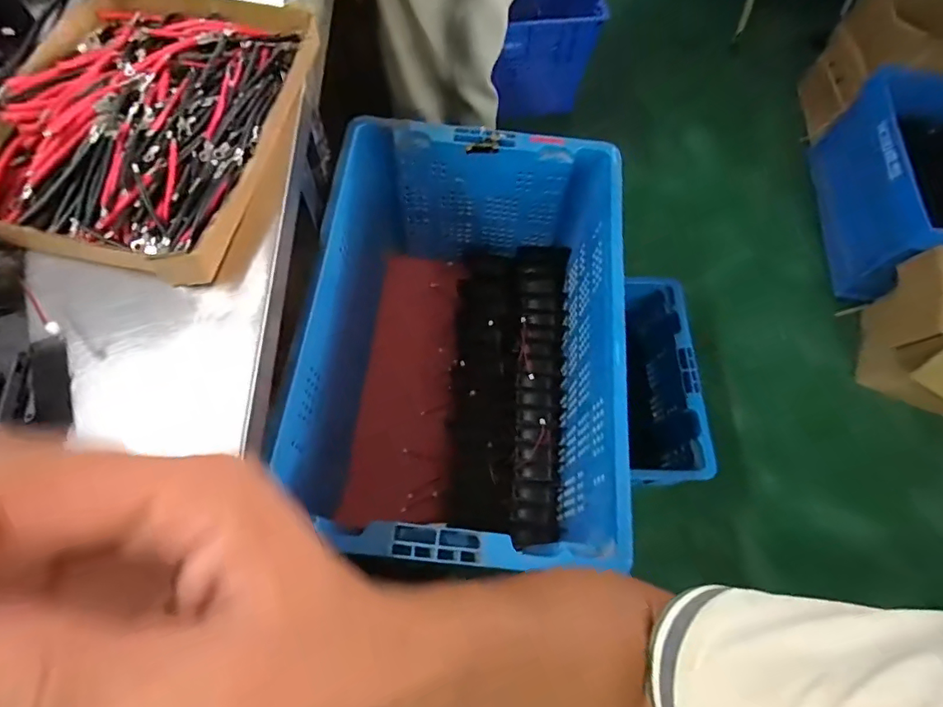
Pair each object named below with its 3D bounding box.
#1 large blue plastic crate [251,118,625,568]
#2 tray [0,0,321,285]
[{"bbox_3d":[-0.013,-0.001,0.745,0.382,0.290,0.571,5,66,0],"label":"large blue plastic crate"},{"bbox_3d":[-0.294,-0.226,0.458,0.255,0.043,0.337,6,66,0],"label":"tray"}]

